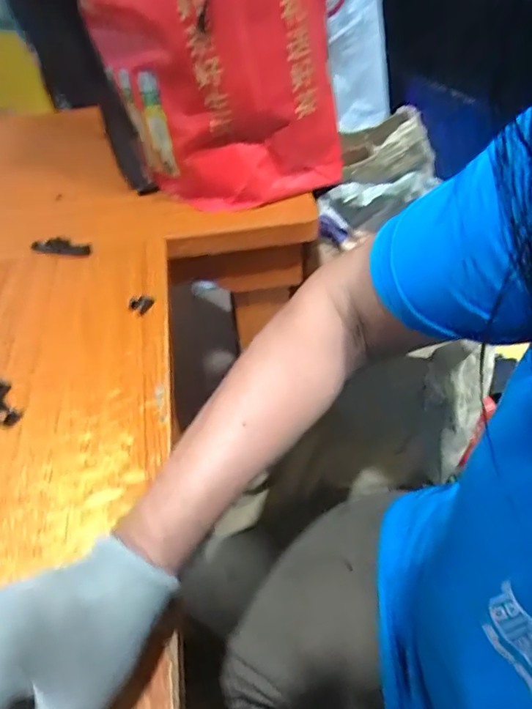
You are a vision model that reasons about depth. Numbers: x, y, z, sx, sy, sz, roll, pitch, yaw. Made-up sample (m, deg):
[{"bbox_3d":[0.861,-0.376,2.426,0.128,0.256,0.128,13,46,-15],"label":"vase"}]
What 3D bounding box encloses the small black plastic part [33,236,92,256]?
[{"bbox_3d":[-0.247,-0.130,0.629,0.072,0.012,0.018,4,44,6],"label":"small black plastic part"}]

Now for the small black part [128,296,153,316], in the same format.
[{"bbox_3d":[-0.128,-0.053,0.548,0.017,0.010,0.024,26,50,25],"label":"small black part"}]

